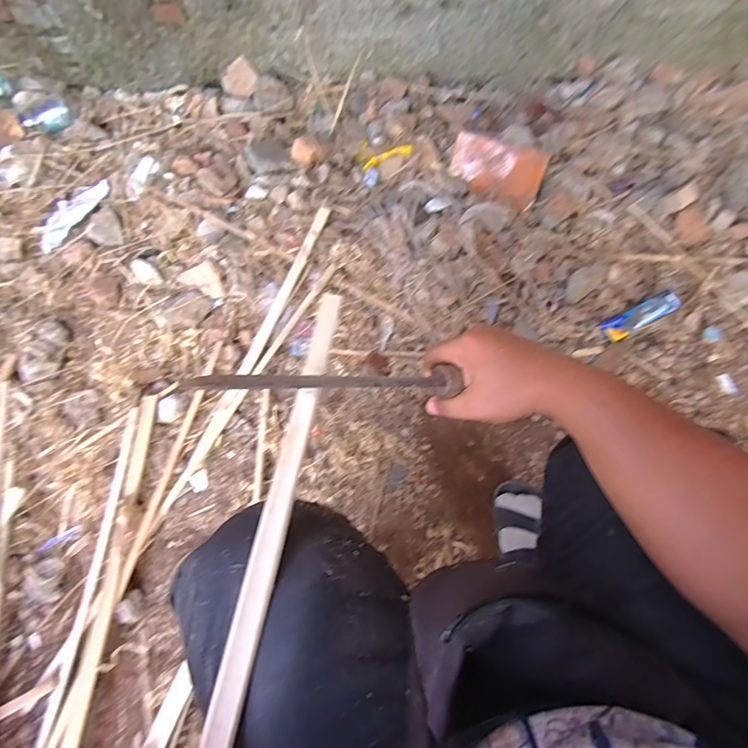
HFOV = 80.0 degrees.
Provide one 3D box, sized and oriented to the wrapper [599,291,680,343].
[{"bbox_3d":[0.547,-0.119,0.913,0.167,0.026,0.047,-24,72,-11],"label":"wrapper"}]

